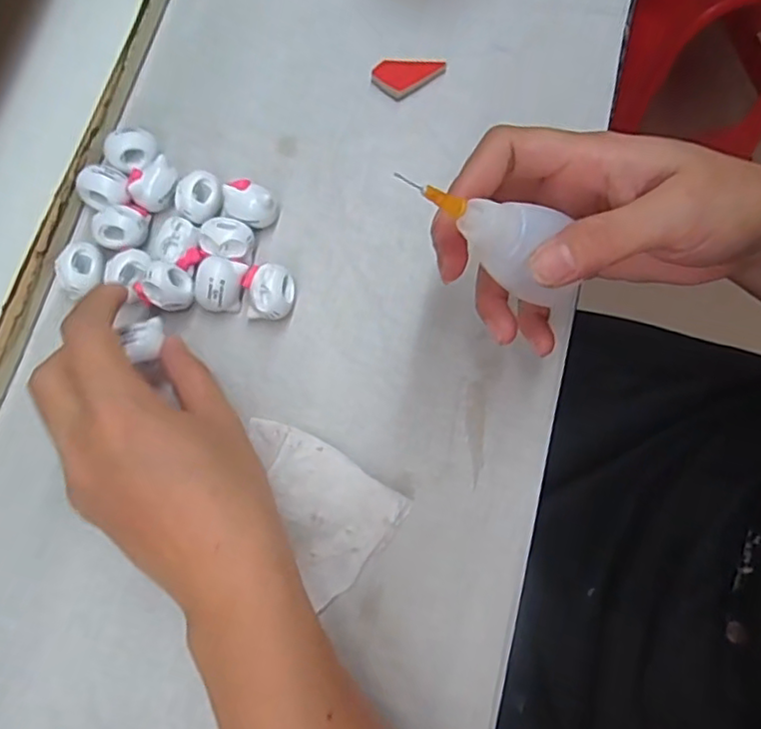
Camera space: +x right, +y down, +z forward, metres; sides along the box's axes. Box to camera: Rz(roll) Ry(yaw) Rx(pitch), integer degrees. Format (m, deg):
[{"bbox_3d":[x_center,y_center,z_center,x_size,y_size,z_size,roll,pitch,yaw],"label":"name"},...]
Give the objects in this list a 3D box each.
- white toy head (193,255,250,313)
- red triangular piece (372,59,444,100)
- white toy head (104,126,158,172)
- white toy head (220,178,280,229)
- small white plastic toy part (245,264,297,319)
[{"bbox_3d":[-0.076,-0.037,0.293,0.022,0.020,0.023,11,77,8],"label":"white toy head"},{"bbox_3d":[0.015,-0.154,0.325,0.035,0.004,0.022,-33,75,-3],"label":"red triangular piece"},{"bbox_3d":[-0.124,-0.106,0.312,0.024,0.020,0.018,-28,75,-2],"label":"white toy head"},{"bbox_3d":[-0.063,-0.076,0.303,0.026,0.021,0.019,29,80,12],"label":"white toy head"},{"bbox_3d":[-0.050,-0.033,0.294,0.020,0.019,0.025,10,77,8],"label":"small white plastic toy part"}]

